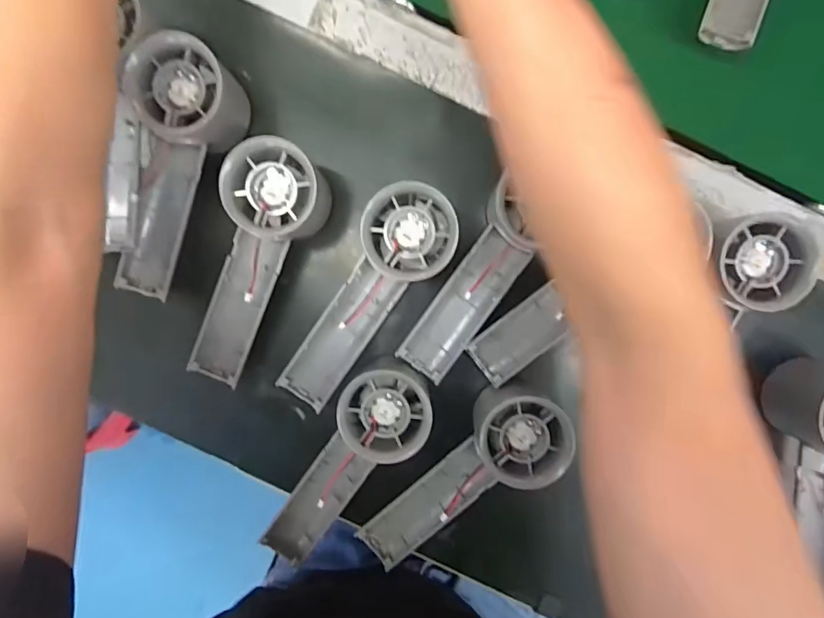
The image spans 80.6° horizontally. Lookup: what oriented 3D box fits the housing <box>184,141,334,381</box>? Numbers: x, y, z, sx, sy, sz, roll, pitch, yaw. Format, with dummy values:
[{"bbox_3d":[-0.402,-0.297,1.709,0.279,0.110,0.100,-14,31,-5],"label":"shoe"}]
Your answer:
[{"bbox_3d":[-0.098,-0.025,0.316,0.061,0.048,0.160,15,95,-1],"label":"housing"}]

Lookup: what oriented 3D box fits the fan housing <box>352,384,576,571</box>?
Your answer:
[{"bbox_3d":[0.035,0.116,0.317,0.062,0.033,0.154,42,94,-4],"label":"fan housing"}]

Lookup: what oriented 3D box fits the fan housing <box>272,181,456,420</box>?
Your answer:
[{"bbox_3d":[-0.027,-0.003,0.308,0.055,0.032,0.156,28,95,-3],"label":"fan housing"}]

